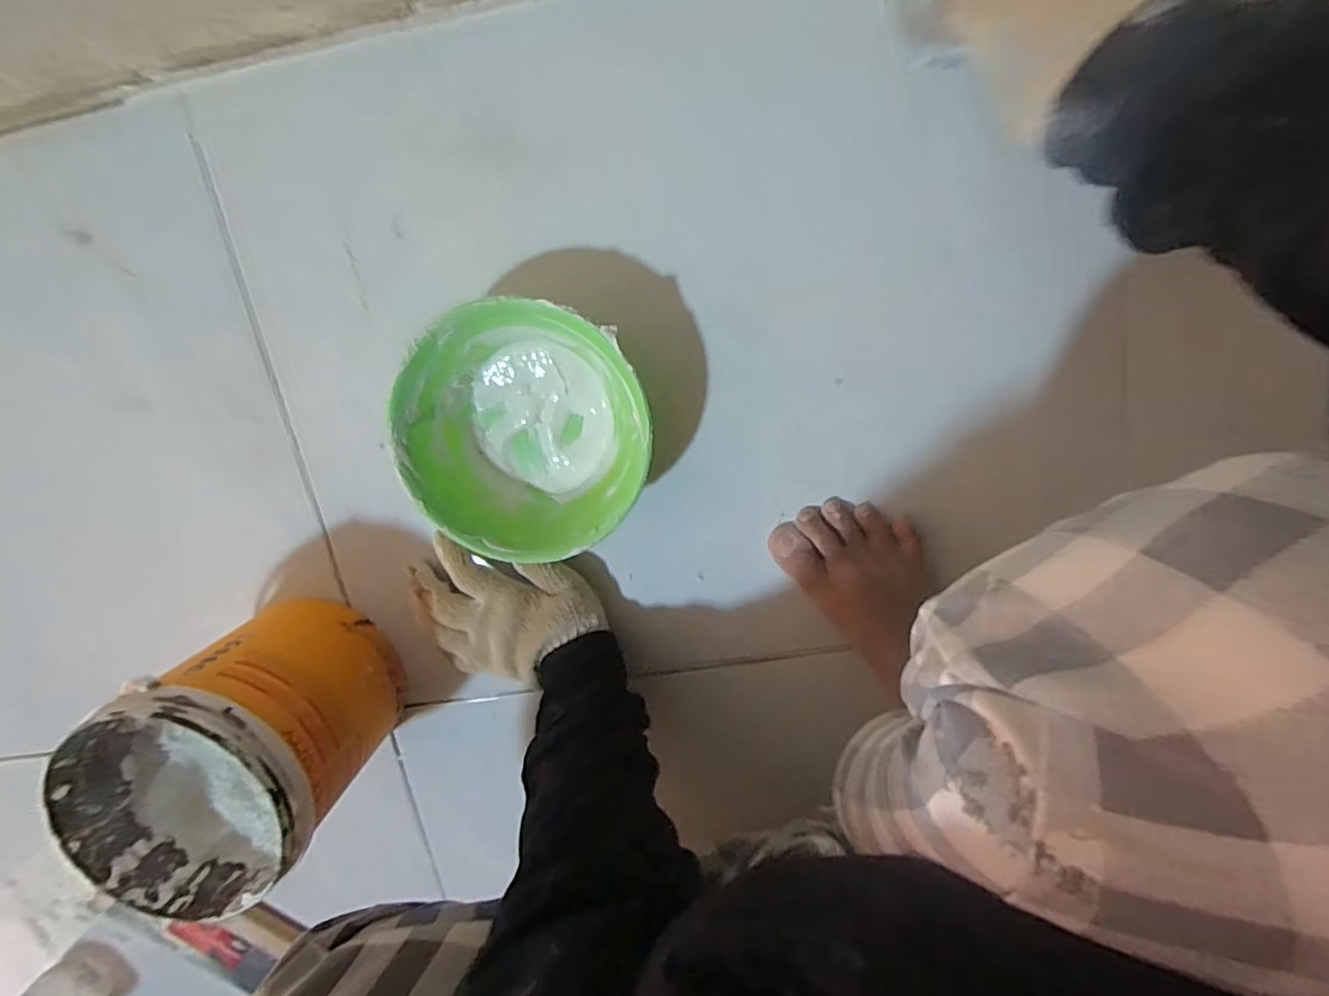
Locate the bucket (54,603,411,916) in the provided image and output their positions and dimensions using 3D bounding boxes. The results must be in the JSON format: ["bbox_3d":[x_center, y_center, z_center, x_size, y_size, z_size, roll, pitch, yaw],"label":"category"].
[{"bbox_3d":[-0.304,0.185,0.459,0.161,0.156,0.153,-42,93,9],"label":"bucket"}]

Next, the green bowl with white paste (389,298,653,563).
[{"bbox_3d":[-0.091,-0.044,0.428,0.162,0.073,0.161,1,98,4],"label":"green bowl with white paste"}]

